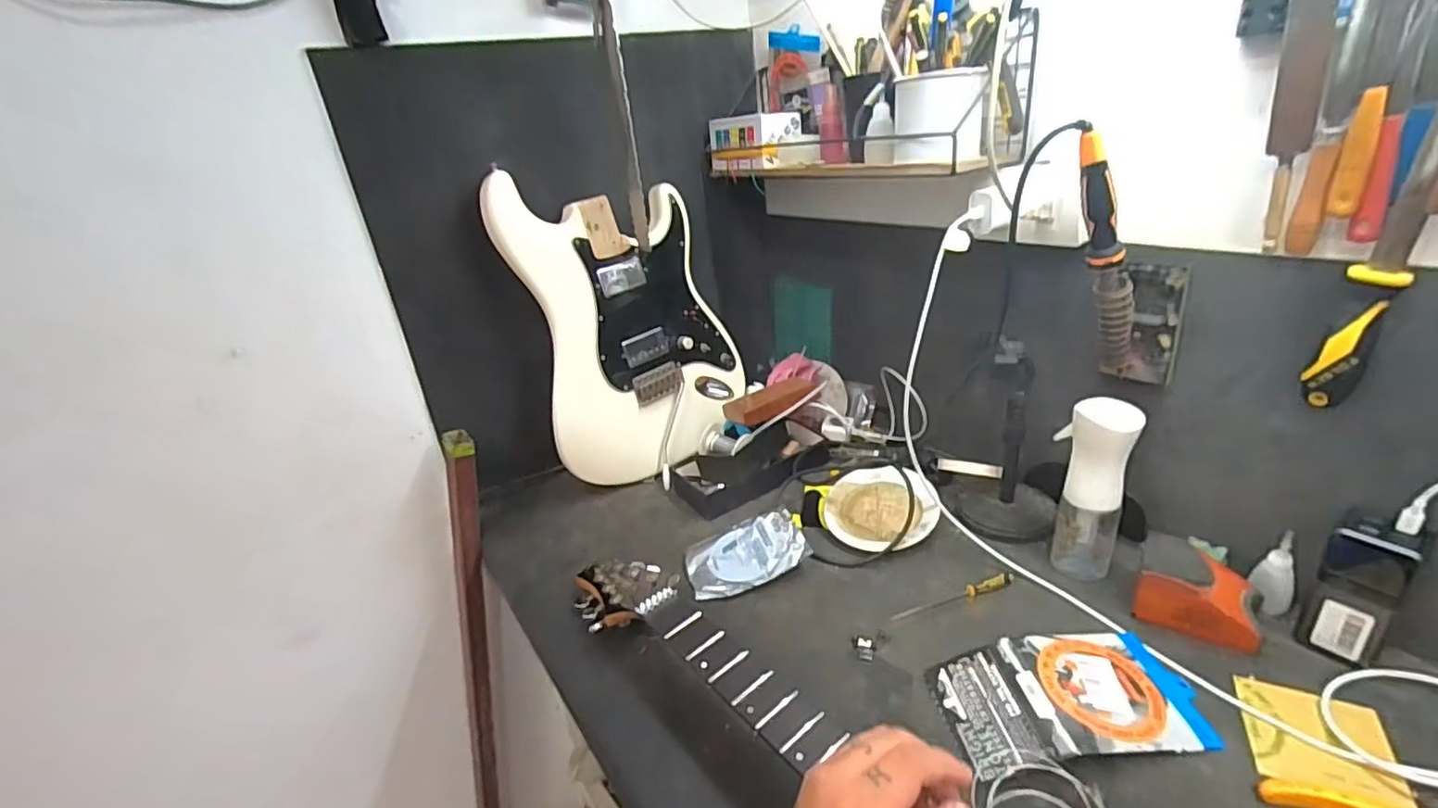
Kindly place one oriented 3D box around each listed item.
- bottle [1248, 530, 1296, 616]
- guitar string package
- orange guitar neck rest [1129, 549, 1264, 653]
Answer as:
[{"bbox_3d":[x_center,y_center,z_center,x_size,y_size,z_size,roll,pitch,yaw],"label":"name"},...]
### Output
[{"bbox_3d":[0.515,0.156,0.572,0.028,0.076,0.021,13,32,37],"label":"bottle"},{"bbox_3d":[0.292,0.243,0.520,0.202,0.028,0.108,-9,25,-2],"label":"guitar string package"},{"bbox_3d":[0.453,0.177,0.582,0.096,0.060,0.076,14,33,37],"label":"orange guitar neck rest"}]

